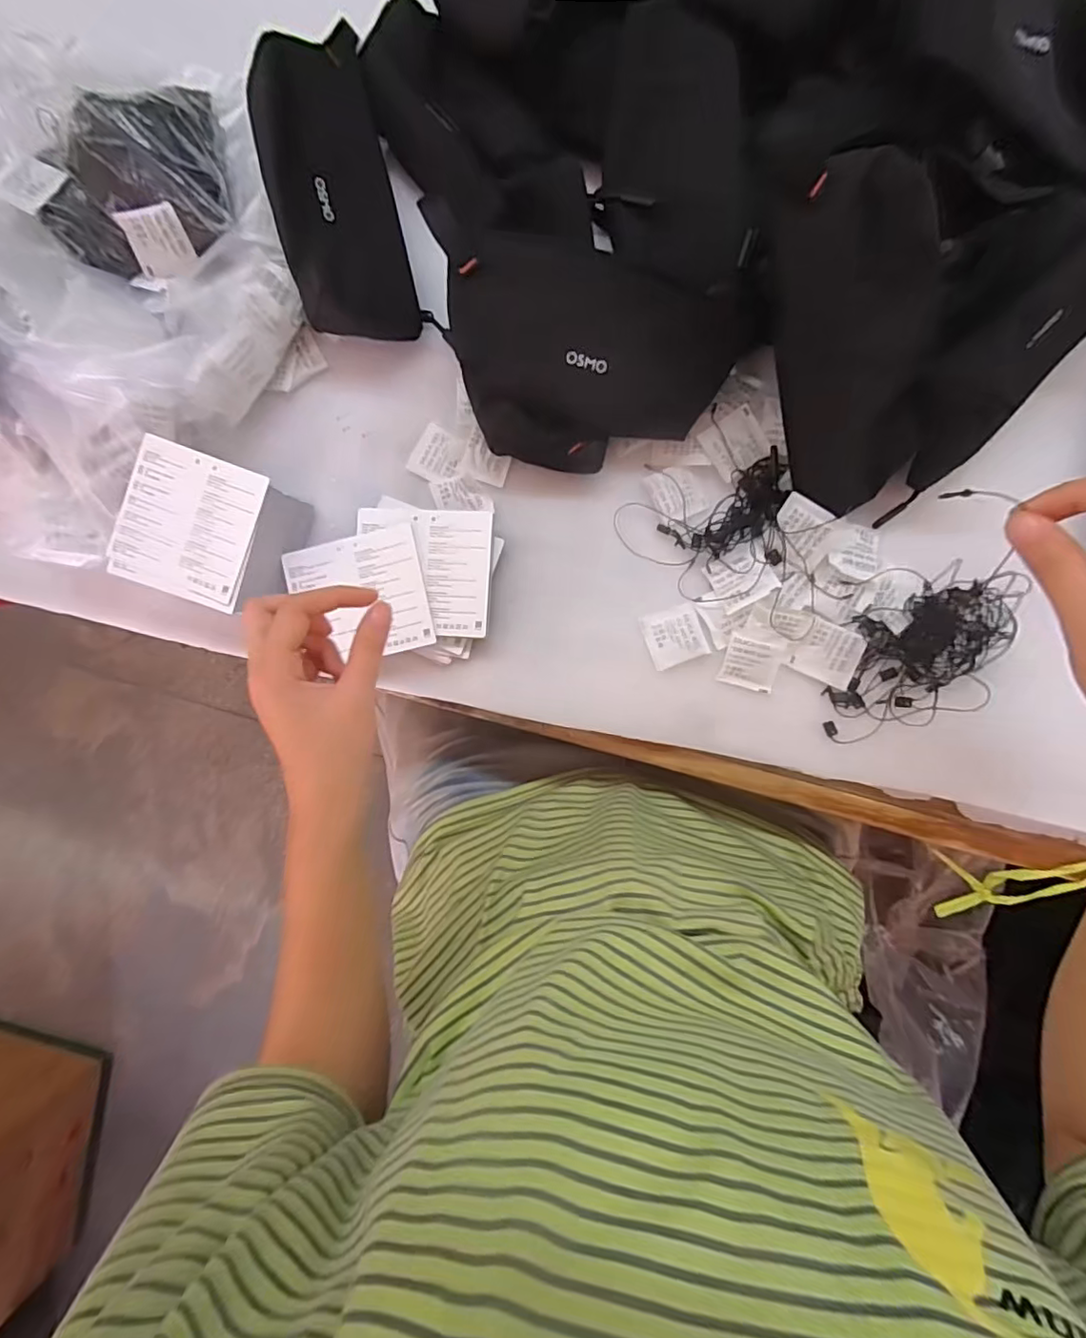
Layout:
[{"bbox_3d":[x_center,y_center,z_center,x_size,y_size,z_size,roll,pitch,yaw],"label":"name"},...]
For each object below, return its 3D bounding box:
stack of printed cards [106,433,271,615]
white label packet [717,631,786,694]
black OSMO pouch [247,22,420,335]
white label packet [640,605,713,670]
[{"bbox_3d":[-0.246,-0.101,0.393,0.102,0.007,0.098,19,93,6],"label":"stack of printed cards"},{"bbox_3d":[0.147,-0.004,0.397,0.038,0.009,0.035,16,92,7],"label":"white label packet"},{"bbox_3d":[-0.148,-0.341,0.405,0.075,0.068,0.209,-12,88,7],"label":"black OSMO pouch"},{"bbox_3d":[0.094,-0.023,0.402,0.040,0.005,0.039,-20,87,7],"label":"white label packet"}]

